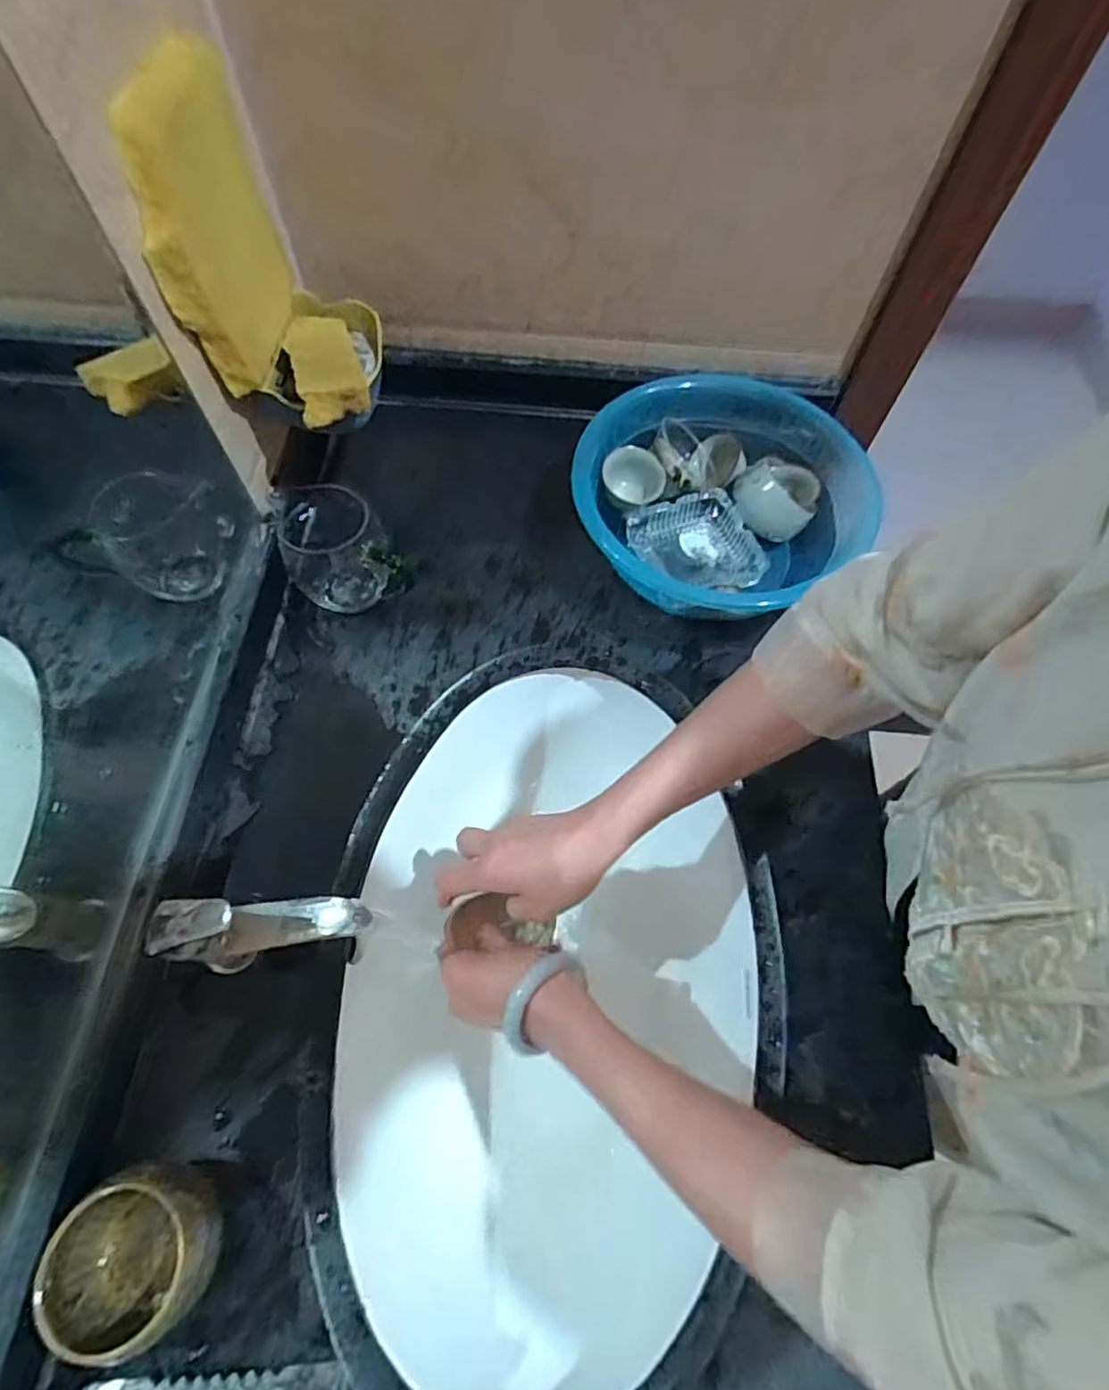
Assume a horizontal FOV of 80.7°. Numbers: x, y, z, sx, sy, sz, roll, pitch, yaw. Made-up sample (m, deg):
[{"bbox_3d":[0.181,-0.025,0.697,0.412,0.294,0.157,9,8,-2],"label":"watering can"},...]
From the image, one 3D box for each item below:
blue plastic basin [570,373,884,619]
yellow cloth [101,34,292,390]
[{"bbox_3d":[0.153,-0.182,0.632,0.273,0.090,0.255,-41,72,-19],"label":"blue plastic basin"},{"bbox_3d":[-0.239,-0.332,0.462,0.033,0.175,0.134,6,63,1],"label":"yellow cloth"}]

